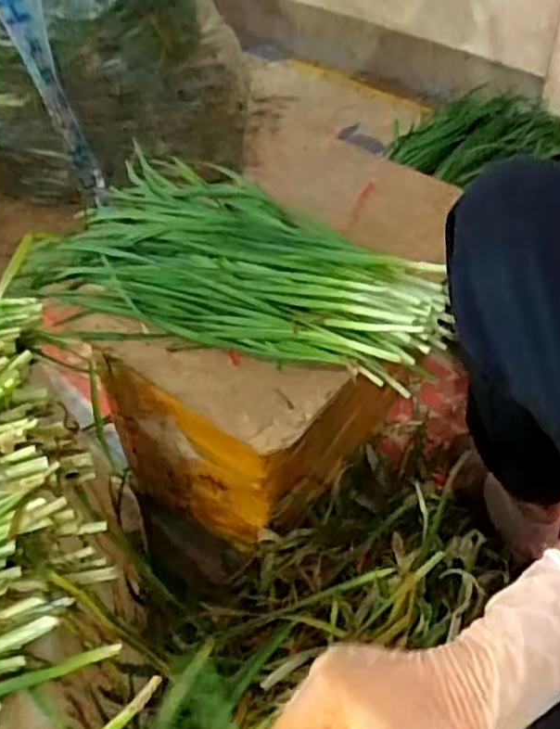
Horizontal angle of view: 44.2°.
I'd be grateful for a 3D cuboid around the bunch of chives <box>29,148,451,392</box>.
[{"bbox_3d":[-0.041,-0.133,0.808,0.482,0.059,0.286,13,49,17],"label":"bunch of chives"}]

